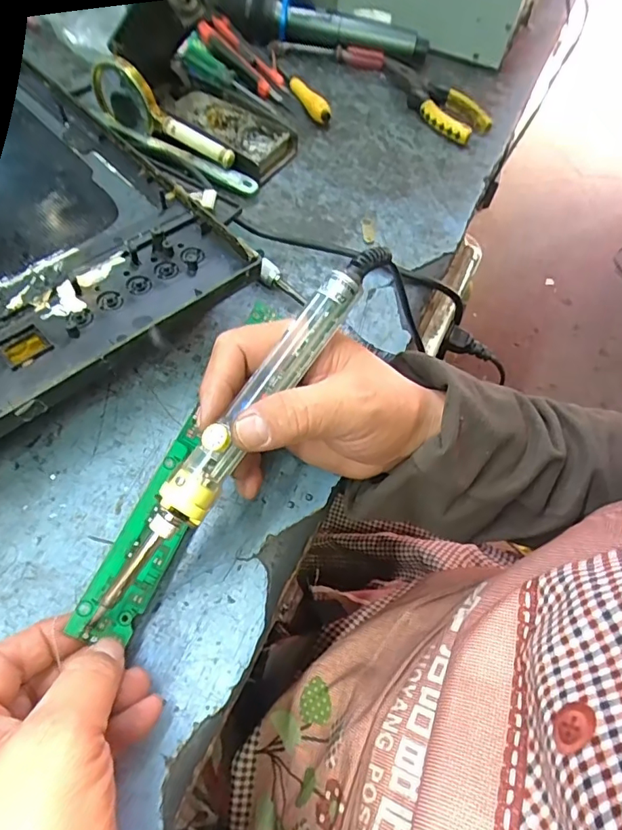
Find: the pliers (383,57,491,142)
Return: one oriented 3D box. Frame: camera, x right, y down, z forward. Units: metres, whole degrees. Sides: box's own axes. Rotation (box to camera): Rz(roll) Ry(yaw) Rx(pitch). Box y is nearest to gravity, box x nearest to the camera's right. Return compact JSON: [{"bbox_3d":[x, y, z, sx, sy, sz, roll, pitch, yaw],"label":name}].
[{"bbox_3d":[0.125,-0.348,0.561,0.076,0.021,0.154,-37,67,-23],"label":"pliers"}]

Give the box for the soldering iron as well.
[{"bbox_3d":[-0.032,0.001,0.252,0.019,0.019,0.222,33,81,16],"label":"soldering iron"}]

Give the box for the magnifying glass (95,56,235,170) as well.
[{"bbox_3d":[-0.131,-0.260,0.447,0.147,0.063,0.012,30,61,14],"label":"magnifying glass"}]

